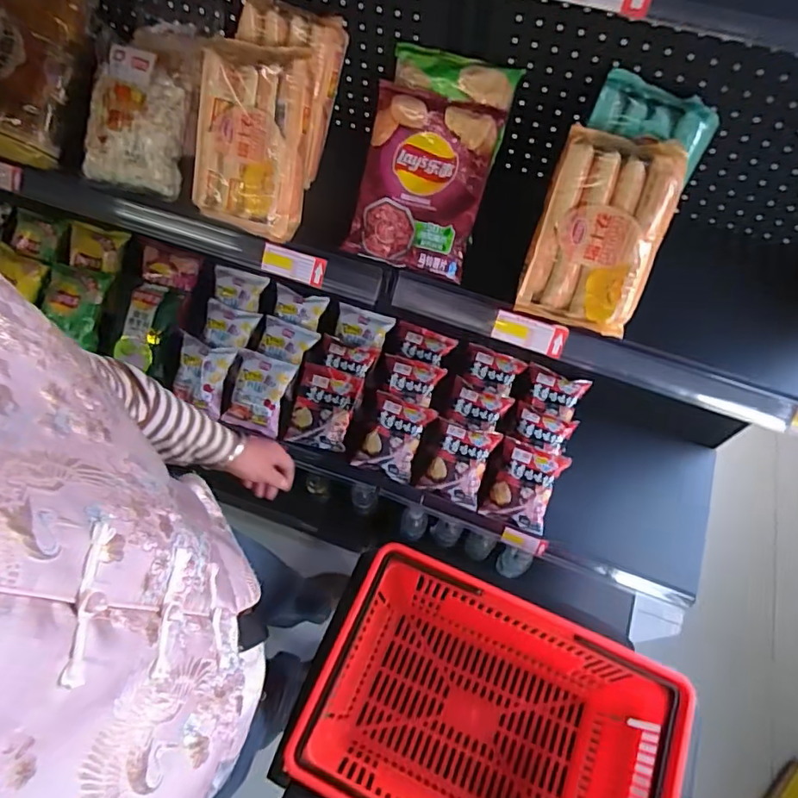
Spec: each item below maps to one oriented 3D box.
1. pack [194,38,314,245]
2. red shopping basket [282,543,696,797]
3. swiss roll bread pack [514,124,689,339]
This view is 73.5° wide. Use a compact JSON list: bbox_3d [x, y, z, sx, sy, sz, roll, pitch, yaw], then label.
[{"bbox_3d":[-0.194,-0.340,0.705,0.147,0.231,0.044,13,18,3],"label":"pack"},{"bbox_3d":[0.135,0.499,0.821,0.485,0.252,0.325,22,63,11],"label":"red shopping basket"},{"bbox_3d":[0.234,-0.192,0.628,0.137,0.215,0.034,20,18,14],"label":"swiss roll bread pack"}]

